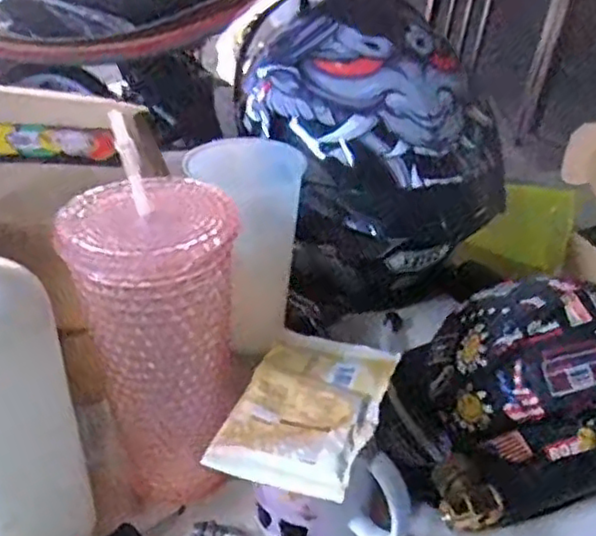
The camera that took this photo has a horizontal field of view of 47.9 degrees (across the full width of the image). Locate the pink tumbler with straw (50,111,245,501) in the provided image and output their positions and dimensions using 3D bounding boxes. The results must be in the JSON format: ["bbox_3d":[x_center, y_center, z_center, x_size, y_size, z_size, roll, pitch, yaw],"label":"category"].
[{"bbox_3d":[-0.089,0.033,0.426,0.093,0.228,0.091,0,32,0],"label":"pink tumbler with straw"}]

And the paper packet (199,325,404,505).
[{"bbox_3d":[0.008,0.081,0.408,0.080,0.012,0.128,13,35,19],"label":"paper packet"}]

